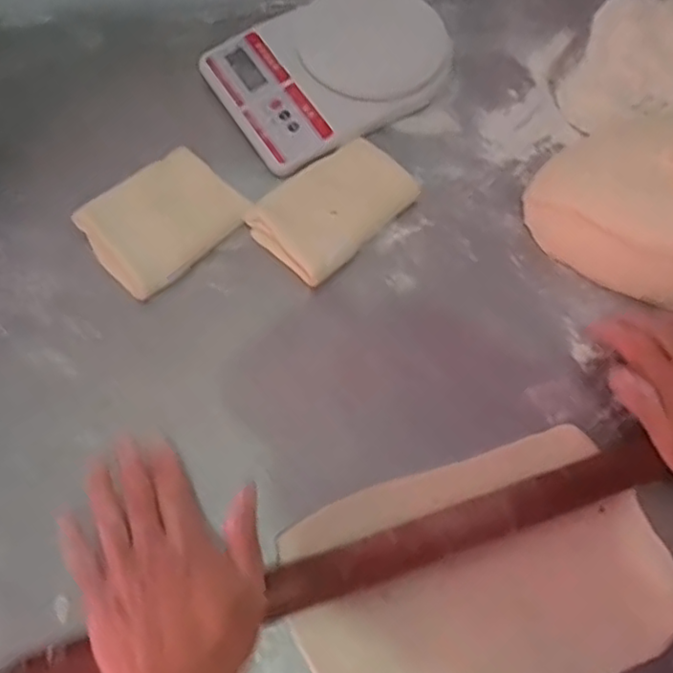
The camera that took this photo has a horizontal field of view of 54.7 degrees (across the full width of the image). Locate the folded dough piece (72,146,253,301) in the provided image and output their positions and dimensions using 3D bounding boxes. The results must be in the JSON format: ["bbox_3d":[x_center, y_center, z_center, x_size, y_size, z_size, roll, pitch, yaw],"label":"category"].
[{"bbox_3d":[-0.138,-0.095,0.523,0.115,0.037,0.087,-37,71,-18],"label":"folded dough piece"}]

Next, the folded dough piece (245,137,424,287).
[{"bbox_3d":[-0.002,-0.109,0.545,0.130,0.026,0.085,-41,72,-19],"label":"folded dough piece"}]

